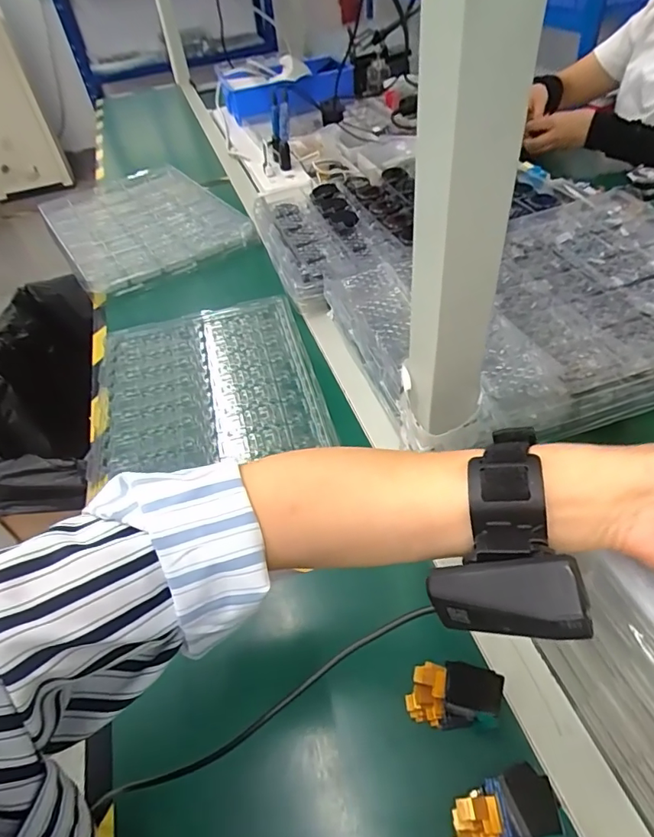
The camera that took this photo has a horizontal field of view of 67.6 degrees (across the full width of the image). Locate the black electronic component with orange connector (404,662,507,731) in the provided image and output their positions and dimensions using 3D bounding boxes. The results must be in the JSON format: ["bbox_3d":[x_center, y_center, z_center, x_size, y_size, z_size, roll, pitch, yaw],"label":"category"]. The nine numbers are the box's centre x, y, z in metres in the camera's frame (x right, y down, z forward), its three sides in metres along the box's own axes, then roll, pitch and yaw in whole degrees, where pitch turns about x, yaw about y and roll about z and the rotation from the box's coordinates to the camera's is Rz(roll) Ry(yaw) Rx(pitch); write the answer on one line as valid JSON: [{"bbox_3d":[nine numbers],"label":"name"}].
[{"bbox_3d":[0.088,0.193,0.340,0.062,0.031,0.034,1,47,8],"label":"black electronic component with orange connector"}]

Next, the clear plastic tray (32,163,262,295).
[{"bbox_3d":[-0.377,-0.400,0.956,0.292,0.022,0.494,-28,49,-19],"label":"clear plastic tray"}]

